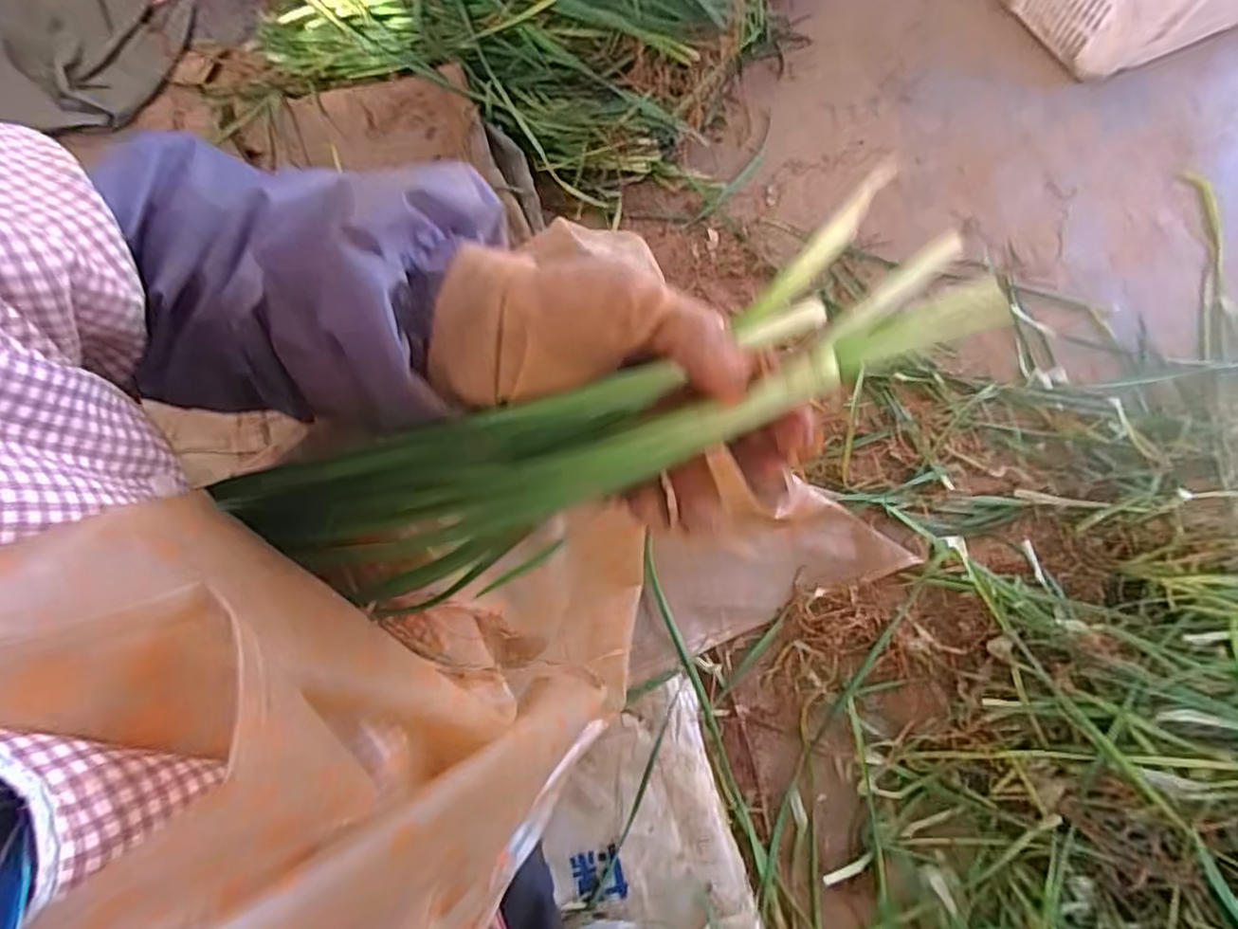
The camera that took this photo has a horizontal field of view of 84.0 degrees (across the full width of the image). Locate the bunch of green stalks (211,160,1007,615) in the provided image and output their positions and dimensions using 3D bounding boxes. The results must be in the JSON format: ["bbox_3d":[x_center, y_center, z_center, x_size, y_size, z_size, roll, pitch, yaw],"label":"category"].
[{"bbox_3d":[-0.021,-0.007,0.310,0.341,0.084,0.067,-22,70,22],"label":"bunch of green stalks"}]

